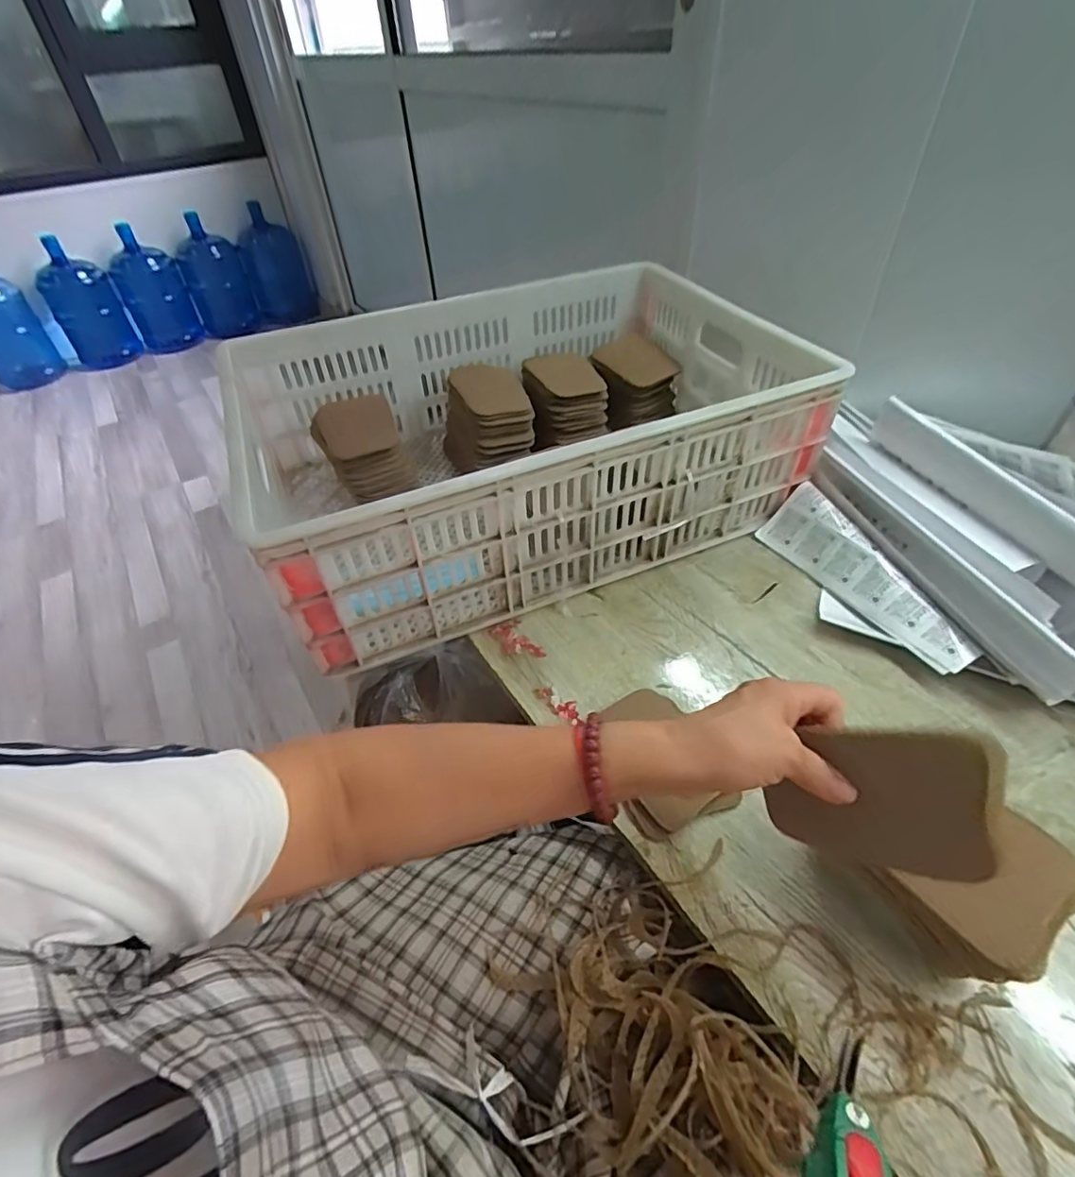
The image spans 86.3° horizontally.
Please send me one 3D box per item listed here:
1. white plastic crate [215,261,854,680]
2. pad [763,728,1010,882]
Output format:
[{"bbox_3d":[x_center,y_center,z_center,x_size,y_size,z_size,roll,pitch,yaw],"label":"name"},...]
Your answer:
[{"bbox_3d":[-0.021,-0.199,0.695,0.587,0.185,0.423,-19,47,-14],"label":"white plastic crate"},{"bbox_3d":[0.195,0.120,0.330,0.112,0.092,0.006,2,16,31],"label":"pad"}]

